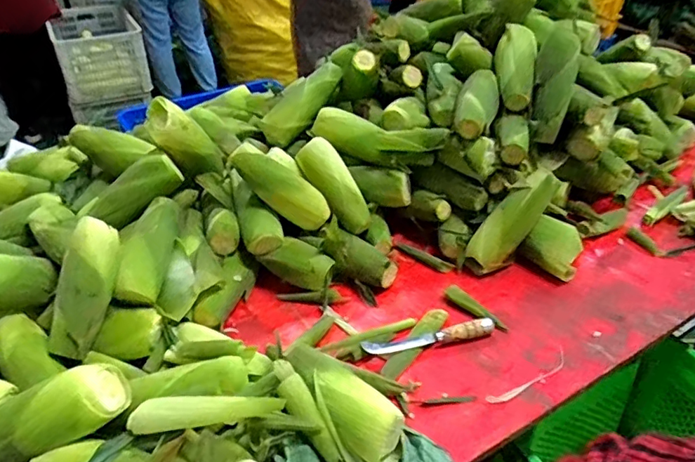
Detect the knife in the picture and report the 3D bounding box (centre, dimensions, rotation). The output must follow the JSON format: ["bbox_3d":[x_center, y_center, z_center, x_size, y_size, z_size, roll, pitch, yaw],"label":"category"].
[{"bbox_3d":[0.122,0.155,0.780,0.200,0.020,0.023,-8,37,-10],"label":"knife"}]

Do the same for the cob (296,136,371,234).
[{"bbox_3d":[-0.021,-0.081,0.948,0.056,0.056,0.180,-35,91,-37],"label":"cob"}]

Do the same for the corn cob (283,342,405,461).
[{"bbox_3d":[-0.011,0.213,0.670,0.074,0.060,0.196,-30,45,-34],"label":"corn cob"}]

